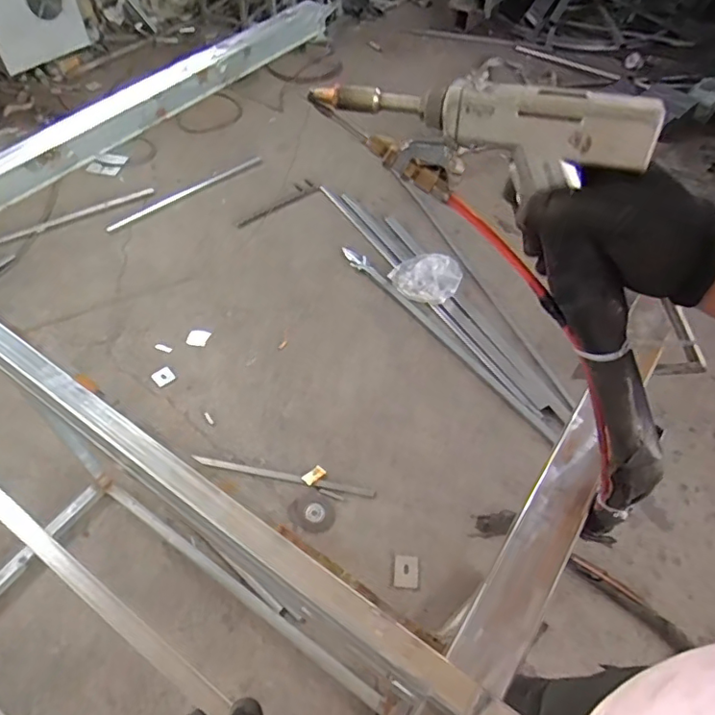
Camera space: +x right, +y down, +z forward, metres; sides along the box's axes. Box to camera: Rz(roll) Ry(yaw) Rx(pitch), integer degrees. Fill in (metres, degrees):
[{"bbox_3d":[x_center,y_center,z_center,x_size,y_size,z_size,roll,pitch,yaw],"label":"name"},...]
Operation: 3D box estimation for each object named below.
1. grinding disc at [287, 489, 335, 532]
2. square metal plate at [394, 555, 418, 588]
[{"bbox_3d":[-0.127,0.437,1.525,0.128,0.008,0.106,25,57,15],"label":"grinding disc"},{"bbox_3d":[0.132,0.572,1.440,0.061,0.010,0.081,7,54,3],"label":"square metal plate"}]

